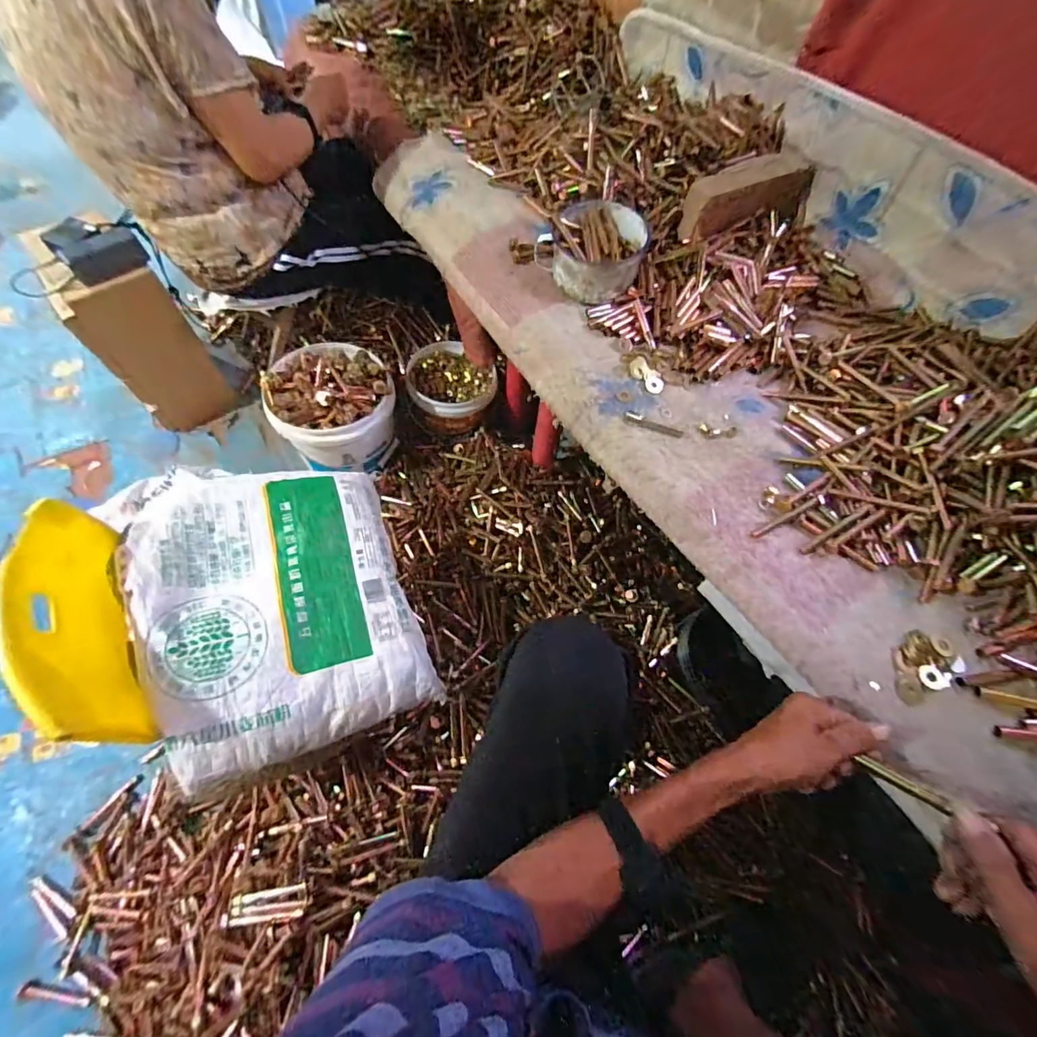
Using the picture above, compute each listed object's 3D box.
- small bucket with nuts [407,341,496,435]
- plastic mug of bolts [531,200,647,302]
[{"bbox_3d":[-0.169,-0.324,1.158,0.206,0.136,0.216,1,62,-3],"label":"small bucket with nuts"},{"bbox_3d":[0.127,-0.438,0.744,0.148,0.081,0.141,1,62,-3],"label":"plastic mug of bolts"}]

